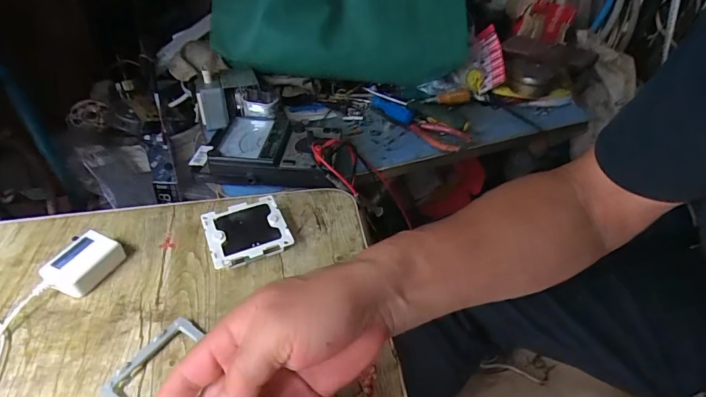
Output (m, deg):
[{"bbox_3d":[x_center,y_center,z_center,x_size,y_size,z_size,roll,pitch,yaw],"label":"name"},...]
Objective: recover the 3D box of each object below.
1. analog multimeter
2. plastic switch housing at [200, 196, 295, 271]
[{"bbox_3d":[-0.115,-0.071,0.559,0.200,0.040,0.120,3,42,3],"label":"analog multimeter"},{"bbox_3d":[-0.116,0.041,0.444,0.082,0.029,0.077,-17,45,-18],"label":"plastic switch housing"}]

